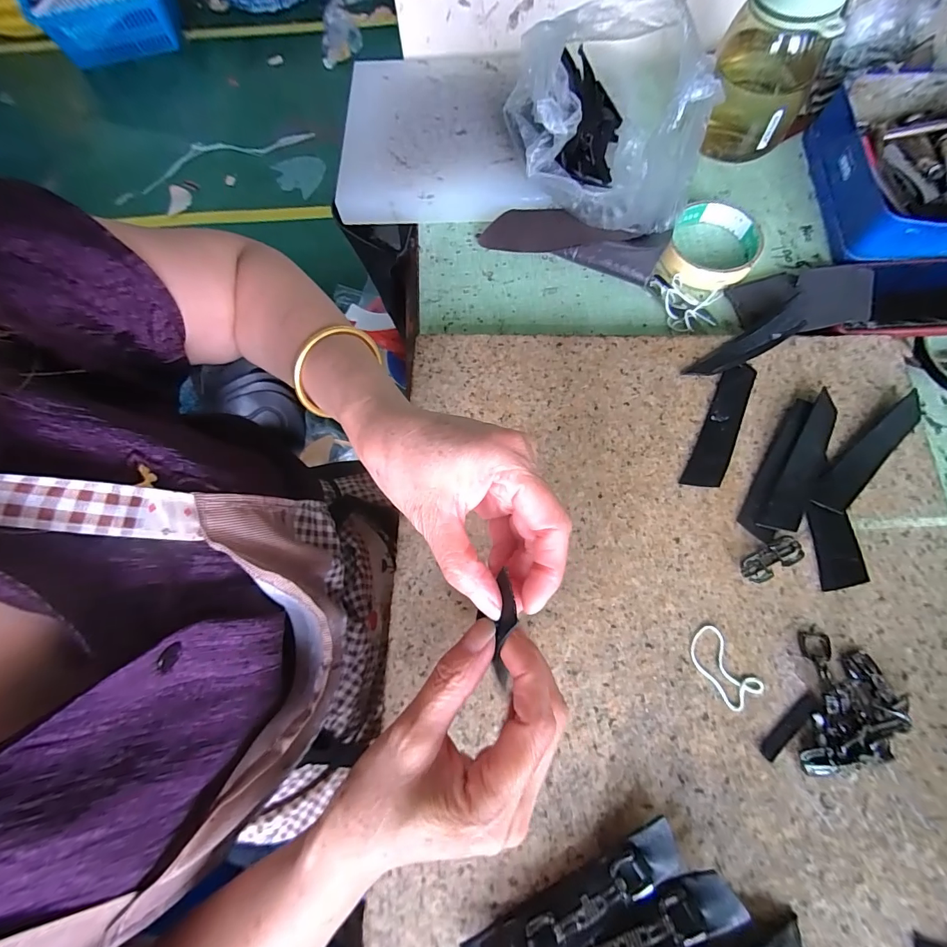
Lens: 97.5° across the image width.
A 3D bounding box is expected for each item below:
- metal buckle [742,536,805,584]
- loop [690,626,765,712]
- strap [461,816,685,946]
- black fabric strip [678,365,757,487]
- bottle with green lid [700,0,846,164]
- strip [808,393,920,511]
[{"bbox_3d":[0.205,0.059,0.285,0.041,0.008,0.019,-26,74,-6],"label":"metal buckle"},{"bbox_3d":[0.161,0.125,0.268,0.027,0.004,0.048,-33,75,-8],"label":"loop"},{"bbox_3d":[0.057,0.237,0.228,0.125,0.021,0.027,-28,74,-7],"label":"strap"},{"bbox_3d":[0.190,-0.038,0.315,0.024,0.010,0.111,26,75,9],"label":"black fabric strip"},{"bbox_3d":[0.267,-0.380,0.359,0.093,0.174,0.077,25,75,9],"label":"bottle with green lid"},{"bbox_3d":[0.286,-0.015,0.301,0.117,0.008,0.025,-42,76,-10],"label":"strip"}]

